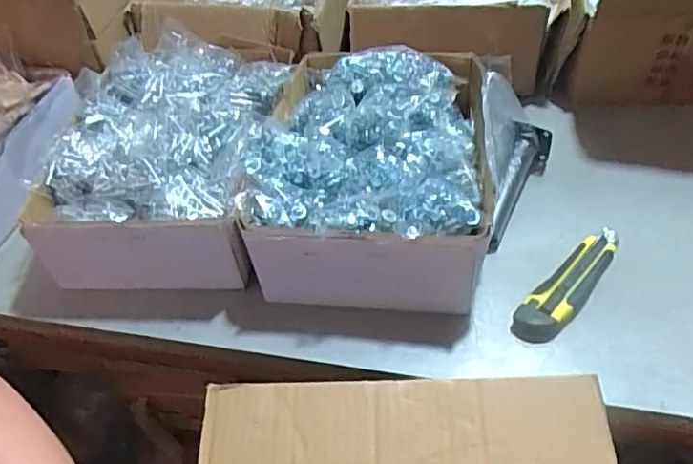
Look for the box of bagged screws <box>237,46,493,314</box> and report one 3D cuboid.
[{"bbox_3d":[0.028,-0.074,0.629,0.229,0.121,0.295,1,48,8],"label":"box of bagged screws"}]

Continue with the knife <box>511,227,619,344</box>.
[{"bbox_3d":[0.219,0.048,0.576,0.158,0.016,0.040,-37,54,-25],"label":"knife"}]

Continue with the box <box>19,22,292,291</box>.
[{"bbox_3d":[-0.189,-0.088,0.666,0.234,0.110,0.293,0,48,7],"label":"box"}]

